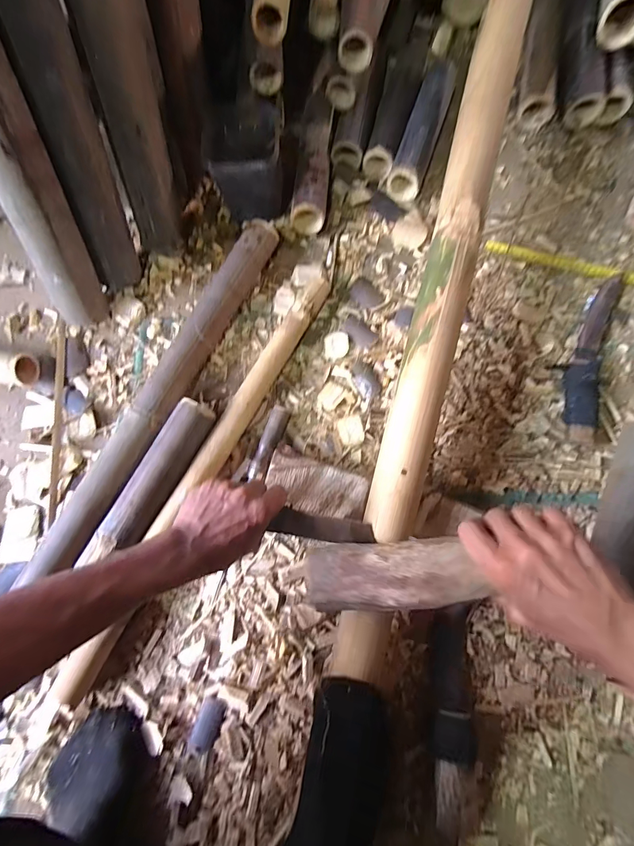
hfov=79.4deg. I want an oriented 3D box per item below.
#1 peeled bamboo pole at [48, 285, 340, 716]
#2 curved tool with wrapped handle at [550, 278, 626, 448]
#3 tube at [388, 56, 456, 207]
[{"bbox_3d":[-0.148,0.049,0.549,0.041,0.051,0.690,27,78,7],"label":"peeled bamboo pole"},{"bbox_3d":[0.412,-0.108,0.577,0.059,0.031,0.289,21,78,6],"label":"curved tool with wrapped handle"},{"bbox_3d":[0.182,-0.500,0.647,0.056,0.057,0.253,18,77,5],"label":"tube"}]

